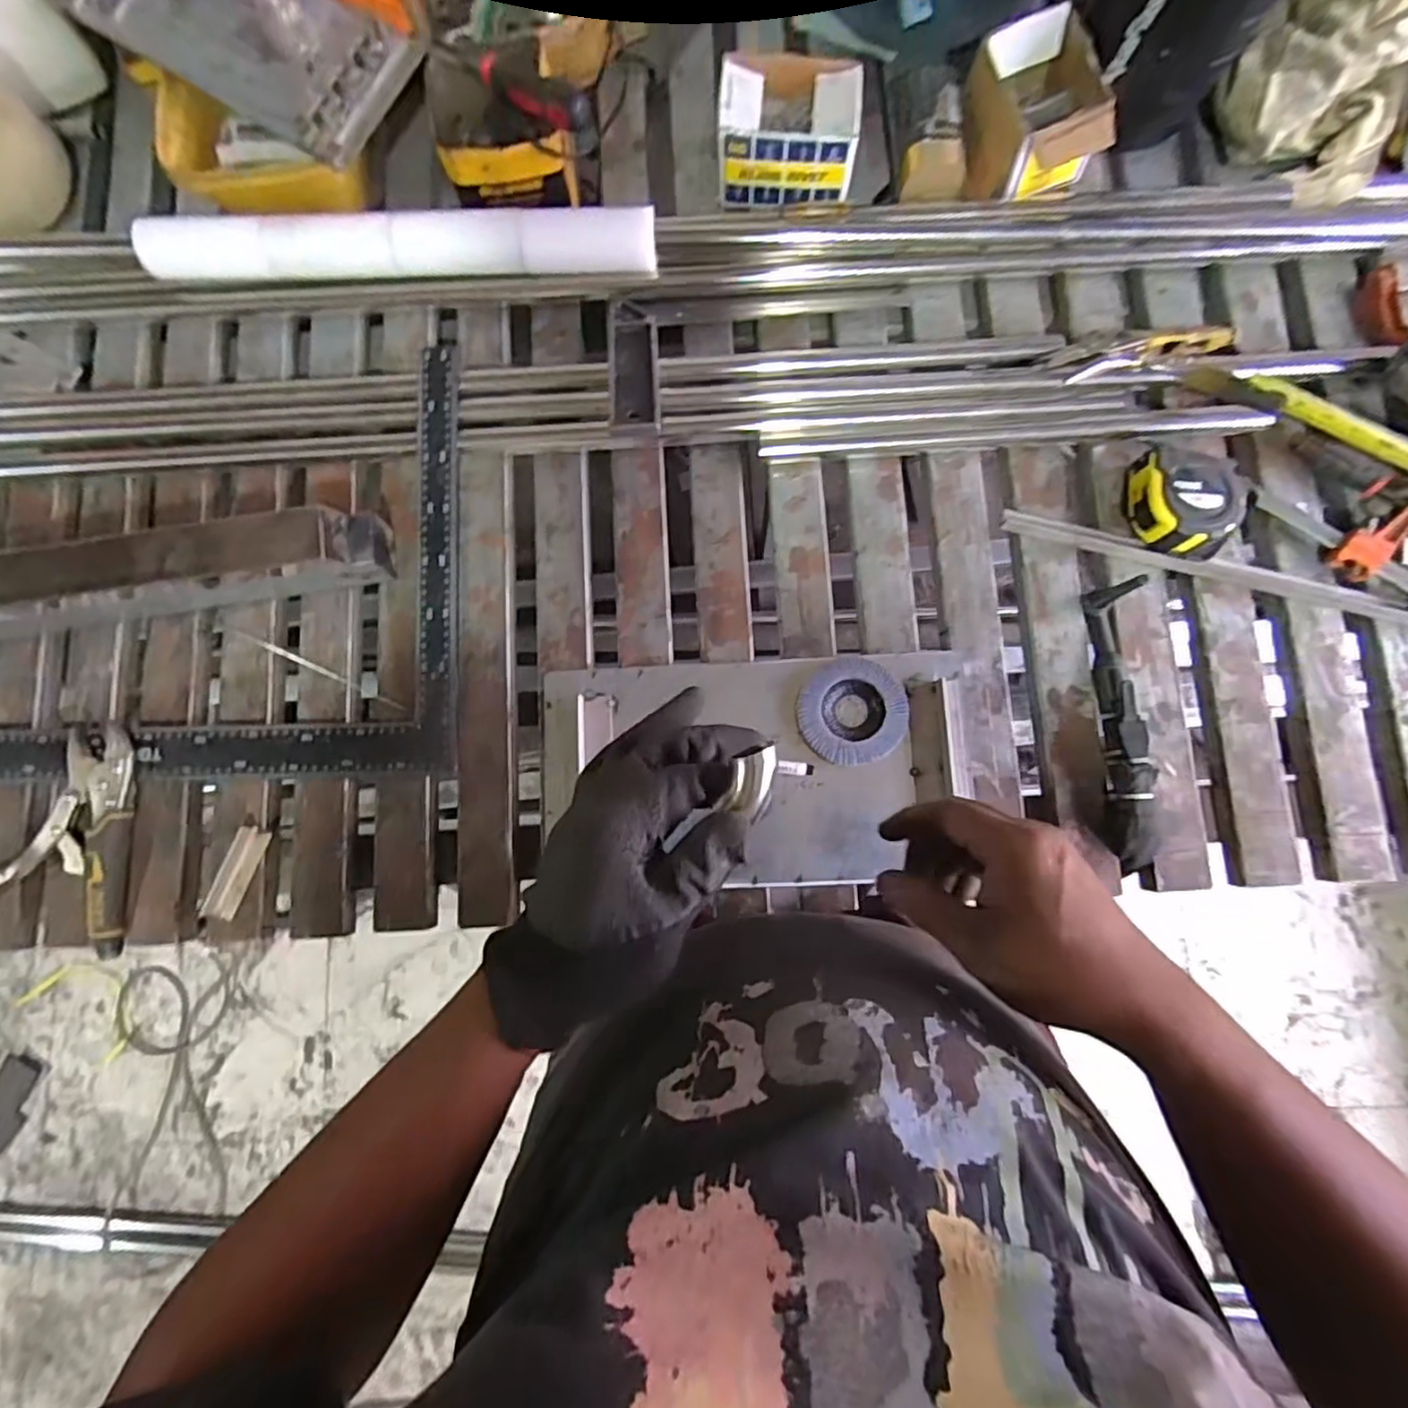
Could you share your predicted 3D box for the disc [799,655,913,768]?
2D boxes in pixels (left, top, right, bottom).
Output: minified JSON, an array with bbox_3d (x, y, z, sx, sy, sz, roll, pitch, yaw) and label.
[{"bbox_3d":[0.134,0.006,0.602,0.094,0.016,0.094,0,83,3],"label":"disc"}]

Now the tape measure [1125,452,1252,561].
[{"bbox_3d":[0.436,-0.183,0.601,0.086,0.050,0.097,-2,83,3],"label":"tape measure"}]

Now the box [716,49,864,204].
[{"bbox_3d":[0.078,-0.547,0.643,0.135,0.077,0.084,4,83,4],"label":"box"}]

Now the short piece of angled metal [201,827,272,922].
[{"bbox_3d":[-0.424,0.153,0.605,0.026,0.014,0.083,20,85,6],"label":"short piece of angled metal"}]

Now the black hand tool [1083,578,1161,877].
[{"bbox_3d":[0.372,0.027,0.588,0.042,0.030,0.250,-1,83,3],"label":"black hand tool"}]

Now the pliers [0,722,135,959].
[{"bbox_3d":[-0.596,0.121,0.611,0.145,0.022,0.202,3,83,4],"label":"pliers"}]

